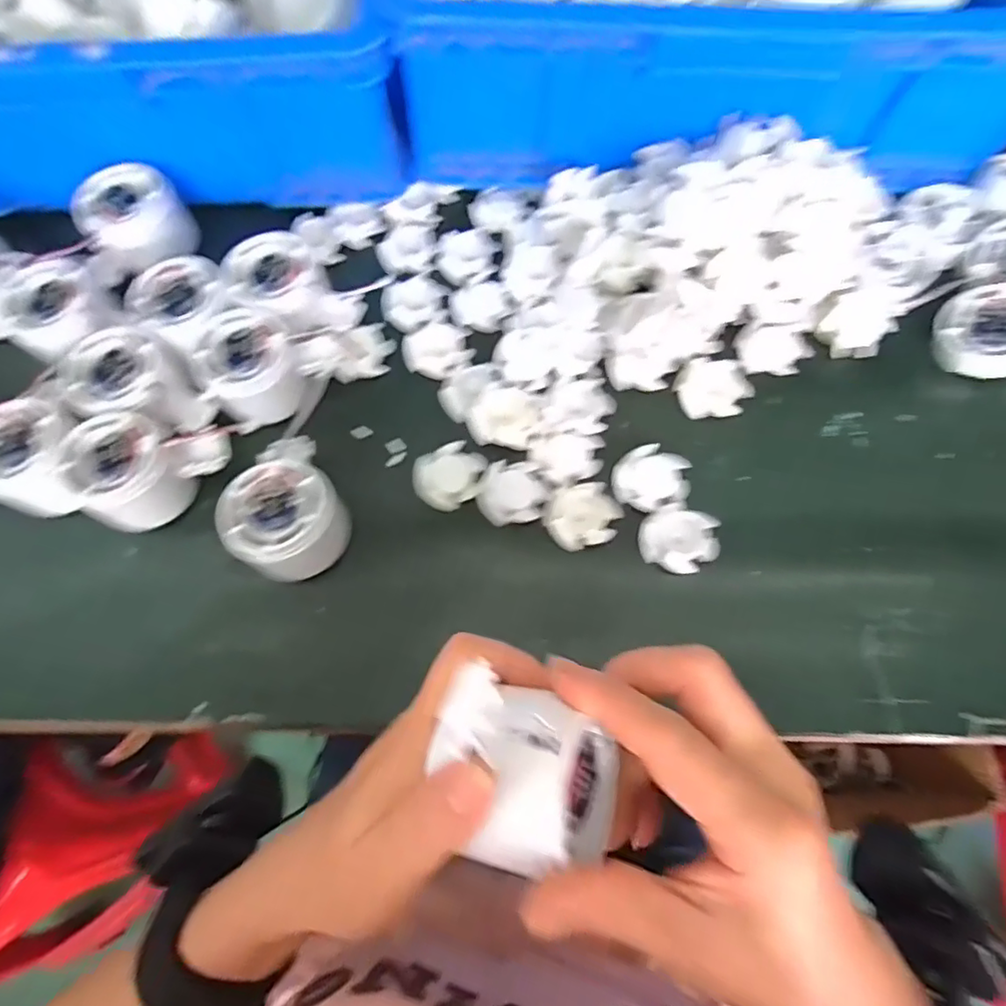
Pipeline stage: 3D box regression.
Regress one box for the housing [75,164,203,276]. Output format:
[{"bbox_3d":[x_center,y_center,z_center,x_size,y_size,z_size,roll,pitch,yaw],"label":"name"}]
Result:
[{"bbox_3d":[-0.267,-0.206,0.427,0.065,0.046,0.065,-42,76,-11],"label":"housing"}]

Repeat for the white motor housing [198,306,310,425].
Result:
[{"bbox_3d":[-0.162,-0.086,0.379,0.054,0.042,0.059,0,73,1],"label":"white motor housing"}]

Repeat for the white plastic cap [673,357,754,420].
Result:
[{"bbox_3d":[0.138,-0.075,0.392,0.045,0.015,0.039,-13,73,-3],"label":"white plastic cap"}]

